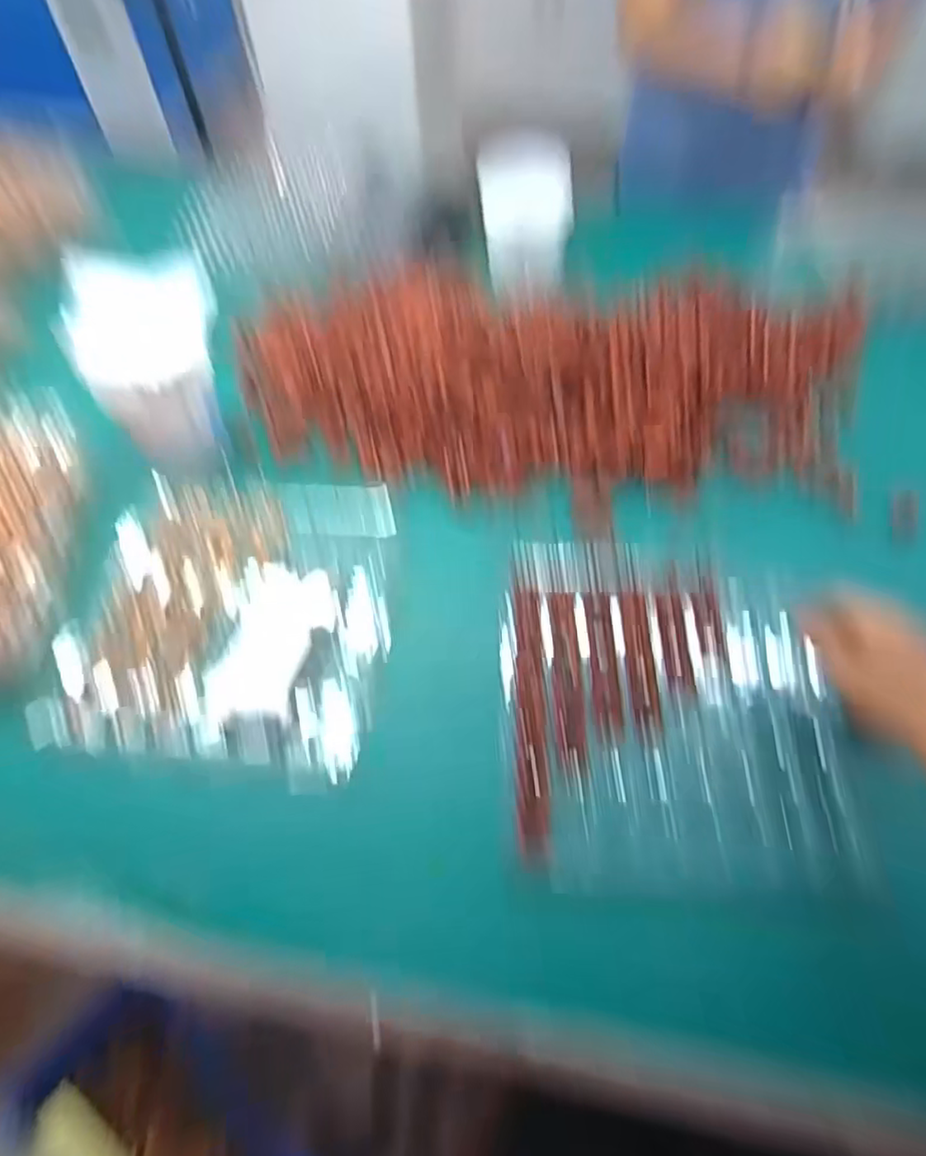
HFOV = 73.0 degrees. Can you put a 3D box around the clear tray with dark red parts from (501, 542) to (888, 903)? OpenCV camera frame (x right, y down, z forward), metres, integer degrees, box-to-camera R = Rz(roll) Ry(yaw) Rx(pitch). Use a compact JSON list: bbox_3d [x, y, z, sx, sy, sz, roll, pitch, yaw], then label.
[{"bbox_3d":[0.180,0.104,0.555,0.276,0.031,0.314,0,60,4],"label":"clear tray with dark red parts"}]

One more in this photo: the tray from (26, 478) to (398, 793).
[{"bbox_3d":[-0.214,0.025,0.601,0.290,0.025,0.302,7,58,5],"label":"tray"}]

